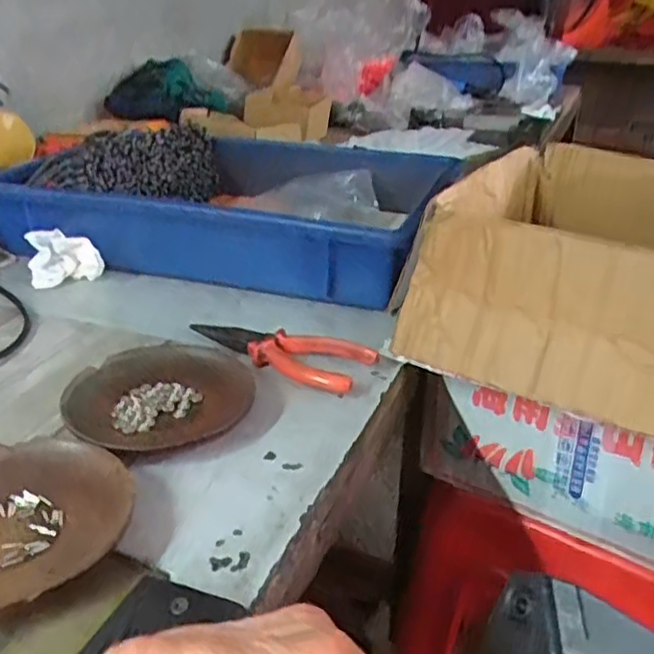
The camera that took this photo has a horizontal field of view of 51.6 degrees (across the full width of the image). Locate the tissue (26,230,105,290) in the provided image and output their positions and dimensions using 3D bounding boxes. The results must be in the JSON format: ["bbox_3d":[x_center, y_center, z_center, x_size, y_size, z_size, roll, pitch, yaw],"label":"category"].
[{"bbox_3d":[-0.235,-0.062,0.608,0.061,0.042,0.057,-10,28,-20],"label":"tissue"}]

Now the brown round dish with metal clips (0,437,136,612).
[{"bbox_3d":[-0.151,0.094,0.321,0.111,0.017,0.110,0,26,0],"label":"brown round dish with metal clips"}]

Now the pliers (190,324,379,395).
[{"bbox_3d":[-0.037,0.016,0.483,0.138,0.017,0.047,14,30,26],"label":"pliers"}]

